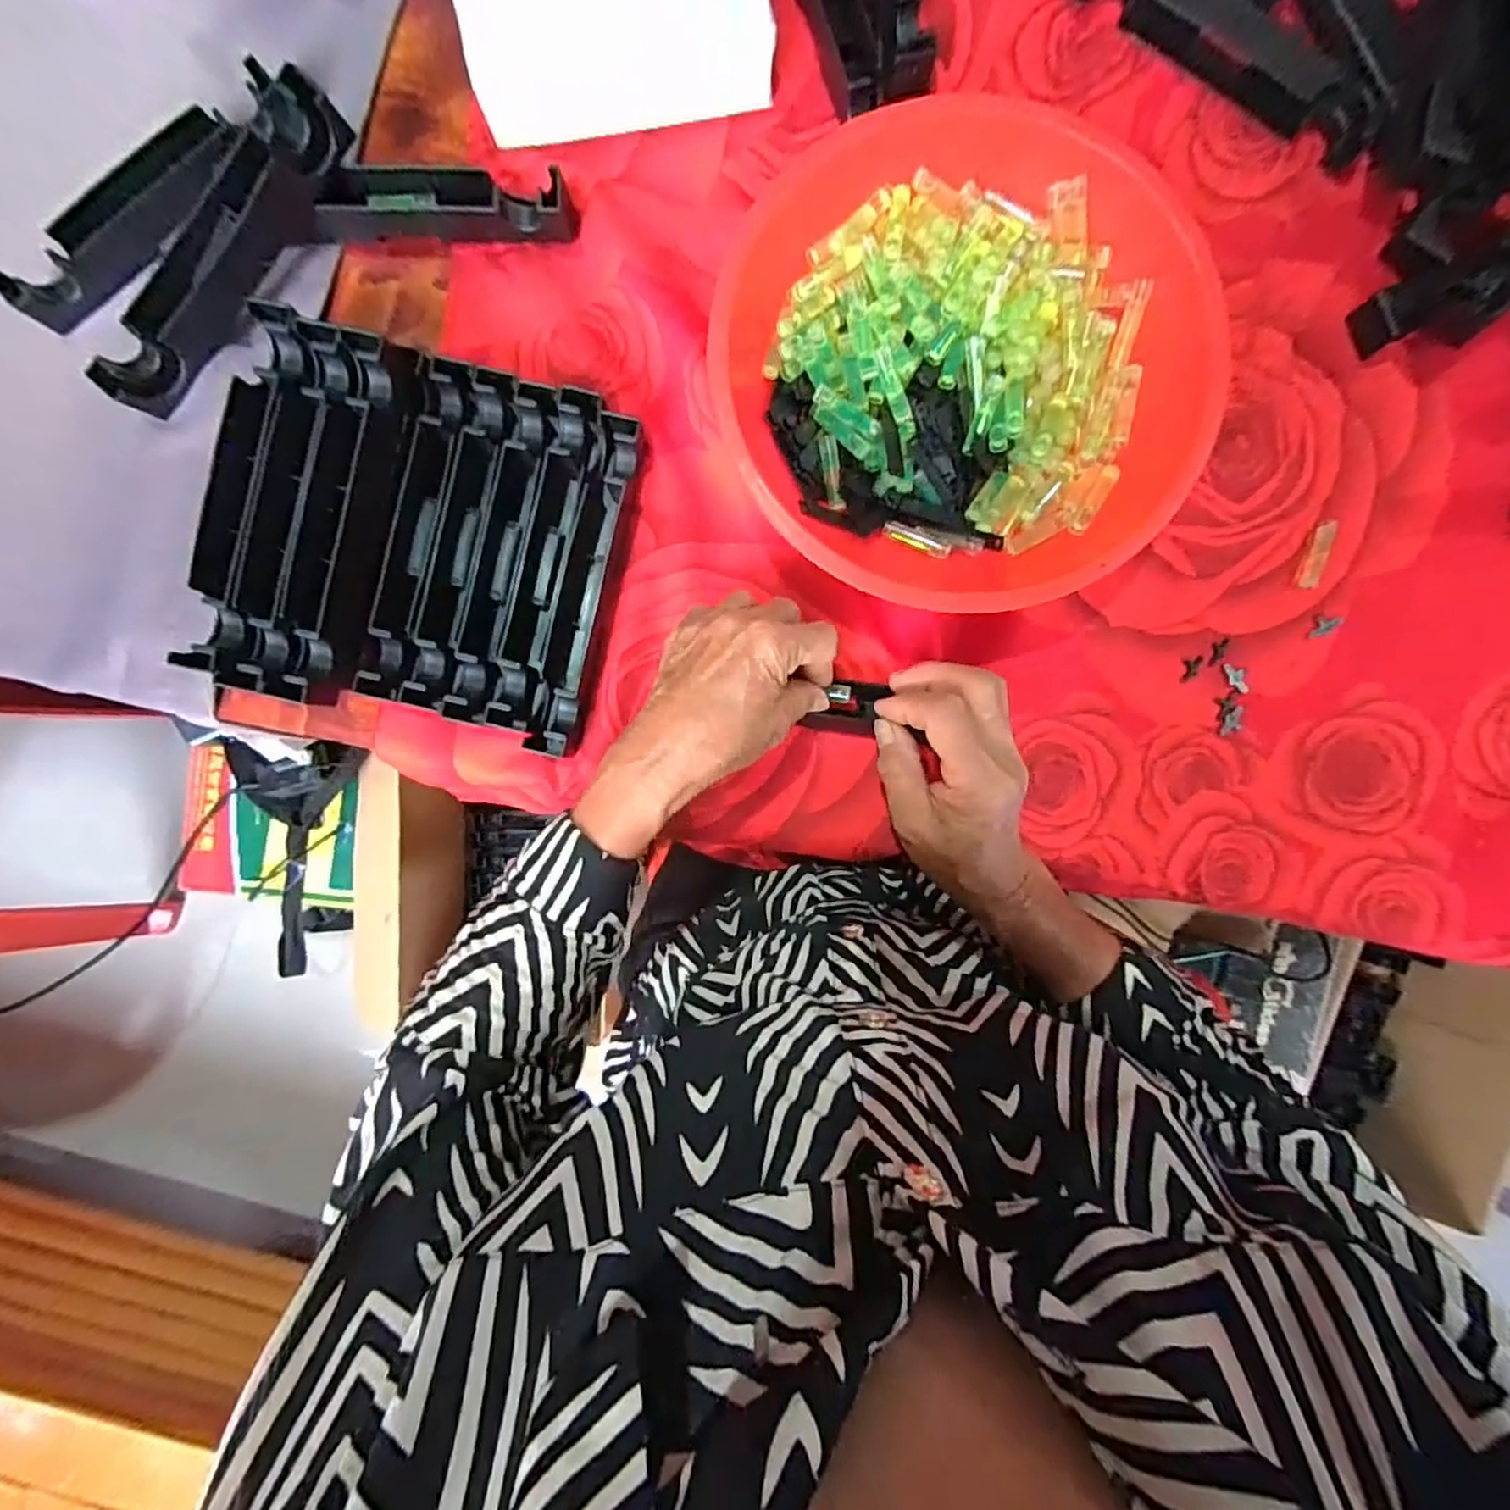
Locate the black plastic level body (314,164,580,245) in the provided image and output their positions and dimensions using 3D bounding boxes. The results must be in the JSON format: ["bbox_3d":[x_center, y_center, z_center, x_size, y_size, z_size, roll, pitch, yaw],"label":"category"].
[{"bbox_3d":[-0.181,-0.320,0.385,0.148,0.029,0.030,1,90,1],"label":"black plastic level body"}]

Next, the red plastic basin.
[{"bbox_3d":[0.105,-0.204,0.362,0.245,0.079,0.223,0,90,1],"label":"red plastic basin"}]

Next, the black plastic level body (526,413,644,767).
[{"bbox_3d":[-0.100,-0.097,0.383,0.026,0.026,0.190,13,90,1],"label":"black plastic level body"}]

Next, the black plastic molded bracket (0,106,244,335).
[{"bbox_3d":[-0.365,-0.313,0.391,0.030,0.031,0.156,44,91,1],"label":"black plastic molded bracket"}]

